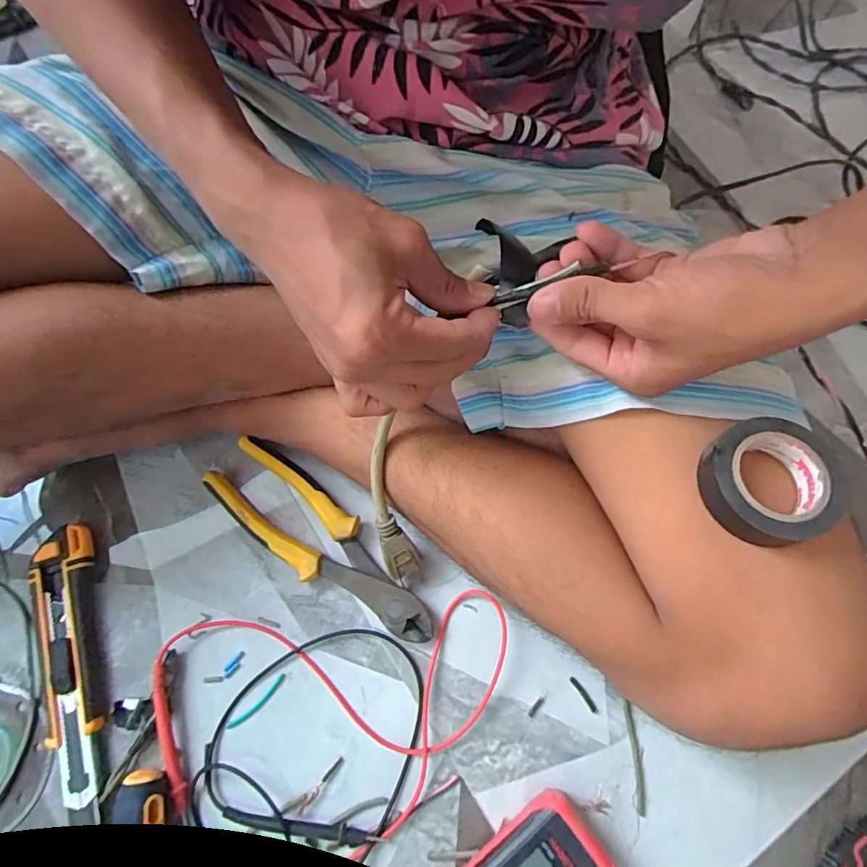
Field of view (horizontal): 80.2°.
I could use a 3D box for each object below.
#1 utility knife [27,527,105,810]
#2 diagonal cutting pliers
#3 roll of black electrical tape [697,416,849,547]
[{"bbox_3d":[-0.247,0.152,0.348,0.038,0.019,0.173,-15,72,-4],"label":"utility knife"},{"bbox_3d":[-0.081,0.080,0.374,0.192,0.020,0.054,39,76,12],"label":"diagonal cutting pliers"},{"bbox_3d":[0.158,0.022,0.246,0.060,0.026,0.057,0,71,1],"label":"roll of black electrical tape"}]

